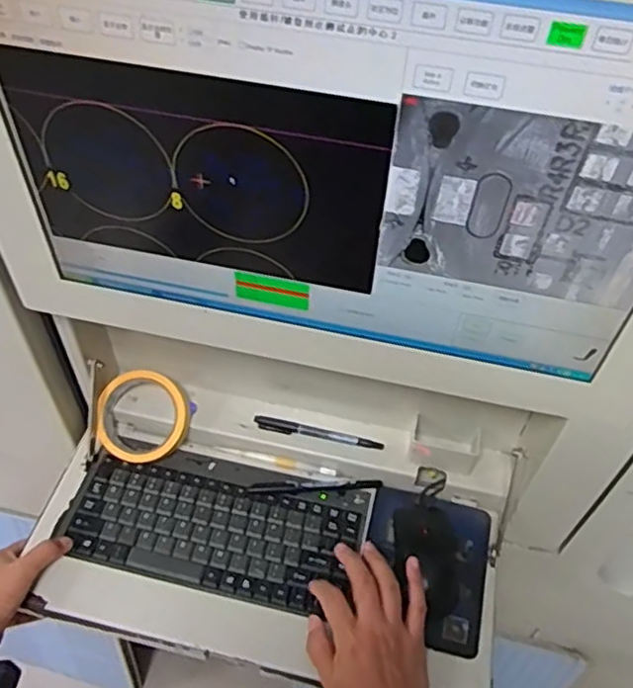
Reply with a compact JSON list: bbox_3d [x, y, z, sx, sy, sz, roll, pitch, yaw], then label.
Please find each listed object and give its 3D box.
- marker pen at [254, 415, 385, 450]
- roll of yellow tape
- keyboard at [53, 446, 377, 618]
[{"bbox_3d":[0.002,0.096,0.698,0.136,0.010,0.013,11,51,6],"label":"marker pen"},{"bbox_3d":[-0.184,0.078,0.703,0.097,0.040,0.097,0,82,0],"label":"roll of yellow tape"},{"bbox_3d":[-0.097,0.182,0.661,0.291,0.014,0.138,8,50,3],"label":"keyboard"}]

